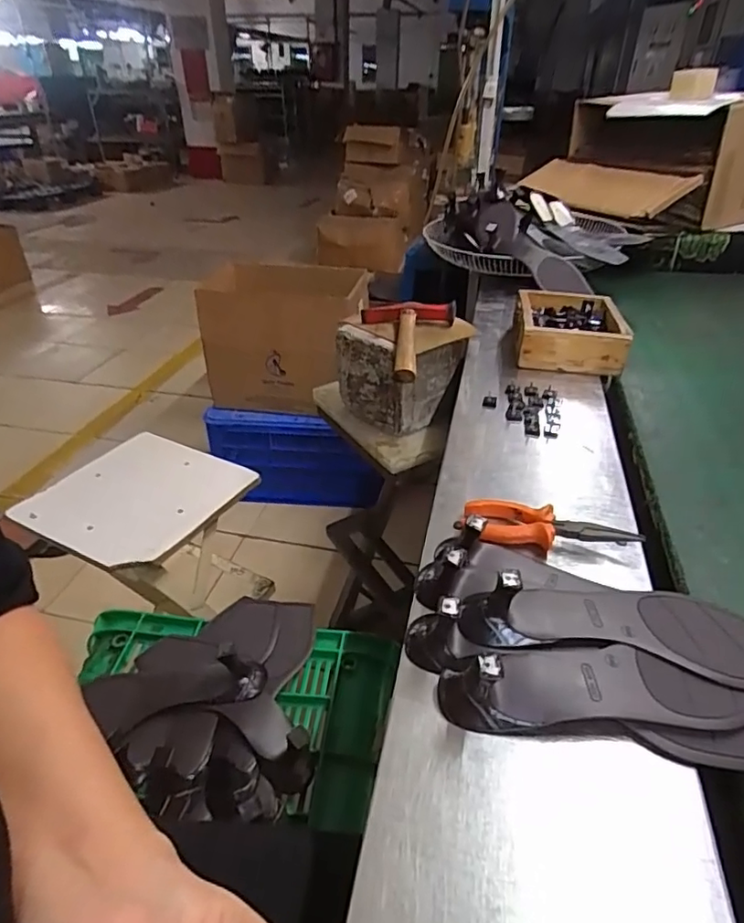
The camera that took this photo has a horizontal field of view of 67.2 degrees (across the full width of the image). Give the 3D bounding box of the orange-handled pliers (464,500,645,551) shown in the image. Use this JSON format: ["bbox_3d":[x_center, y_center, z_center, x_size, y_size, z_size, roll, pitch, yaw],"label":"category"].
[{"bbox_3d":[0.167,0.060,0.529,0.150,0.022,0.049,4,35,5],"label":"orange-handled pliers"}]

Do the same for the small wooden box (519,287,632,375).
[{"bbox_3d":[0.305,-0.208,0.870,0.151,0.057,0.183,4,34,10],"label":"small wooden box"}]

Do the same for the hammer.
[{"bbox_3d":[0.056,-0.181,0.814,0.143,0.043,0.210,0,35,1],"label":"hammer"}]

